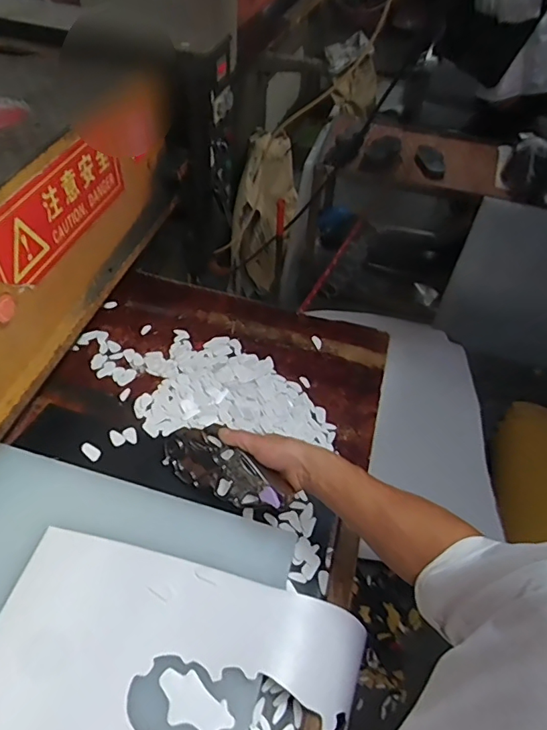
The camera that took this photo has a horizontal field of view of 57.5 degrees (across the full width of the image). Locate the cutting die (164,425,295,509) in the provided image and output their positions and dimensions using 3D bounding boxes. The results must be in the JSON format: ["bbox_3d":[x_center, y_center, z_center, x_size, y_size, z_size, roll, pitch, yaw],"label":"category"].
[{"bbox_3d":[-0.071,0.140,0.733,0.224,0.108,0.045,11,27,37],"label":"cutting die"}]

